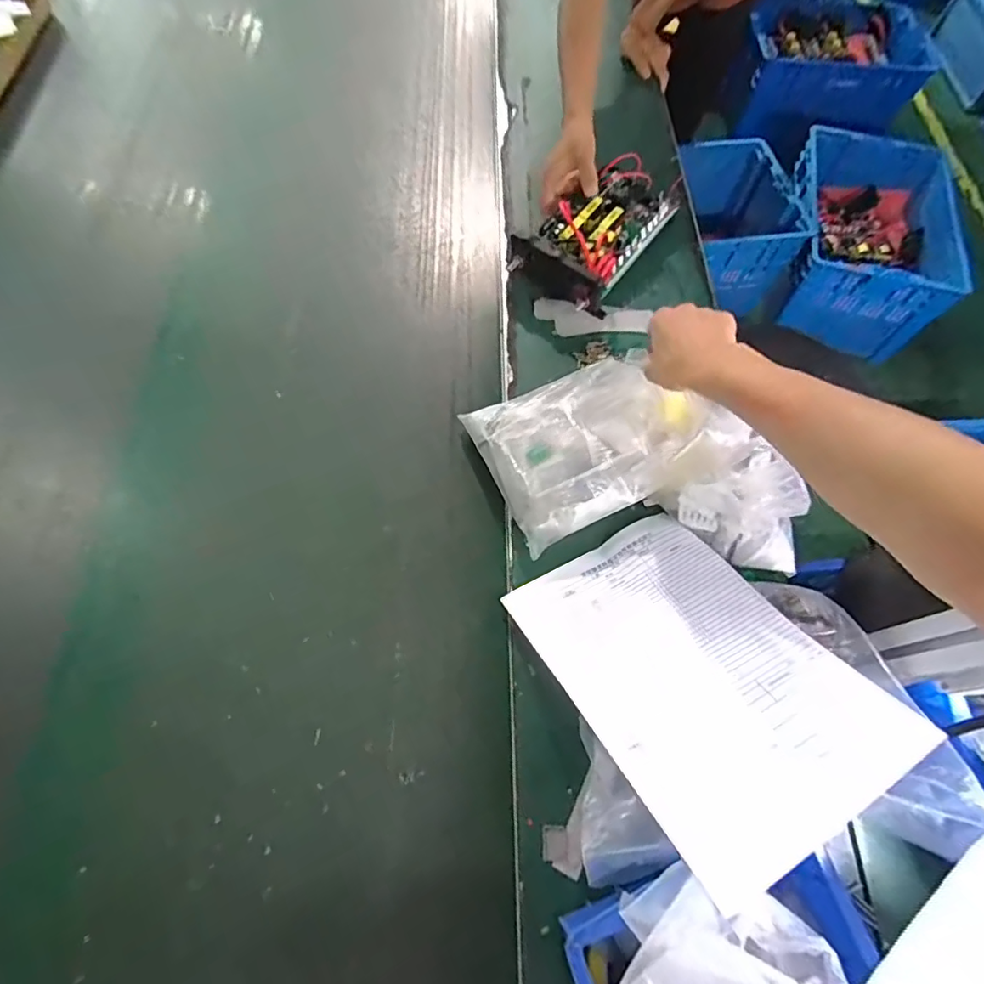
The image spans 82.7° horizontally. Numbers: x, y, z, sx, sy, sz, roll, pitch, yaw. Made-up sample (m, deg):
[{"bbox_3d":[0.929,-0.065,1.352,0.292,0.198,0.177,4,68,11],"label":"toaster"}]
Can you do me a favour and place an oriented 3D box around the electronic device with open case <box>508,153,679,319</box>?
[{"bbox_3d":[0.144,-0.351,0.748,0.126,0.078,0.246,36,67,13],"label":"electronic device with open case"}]

